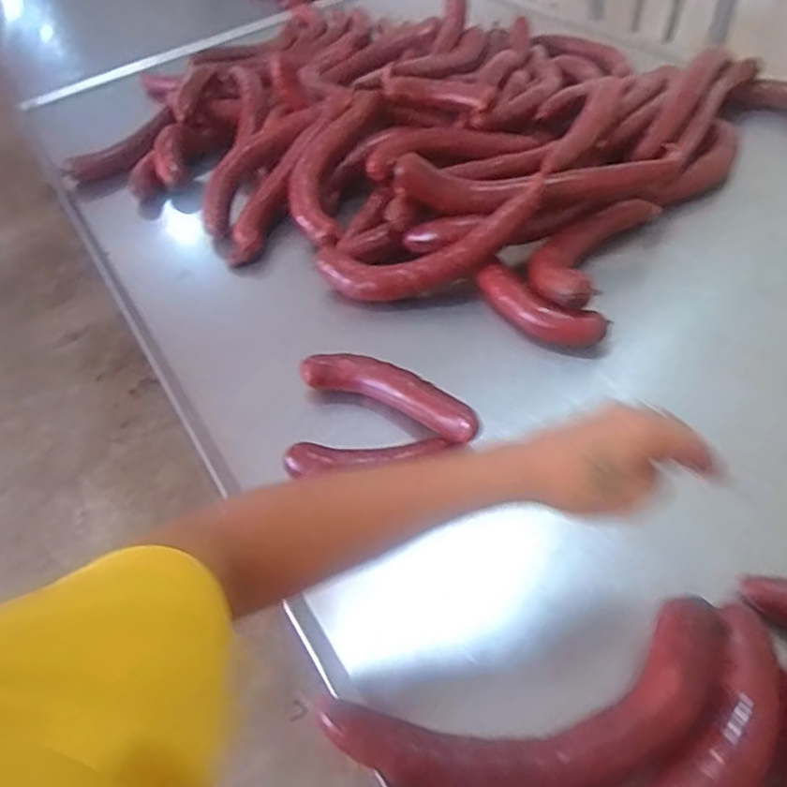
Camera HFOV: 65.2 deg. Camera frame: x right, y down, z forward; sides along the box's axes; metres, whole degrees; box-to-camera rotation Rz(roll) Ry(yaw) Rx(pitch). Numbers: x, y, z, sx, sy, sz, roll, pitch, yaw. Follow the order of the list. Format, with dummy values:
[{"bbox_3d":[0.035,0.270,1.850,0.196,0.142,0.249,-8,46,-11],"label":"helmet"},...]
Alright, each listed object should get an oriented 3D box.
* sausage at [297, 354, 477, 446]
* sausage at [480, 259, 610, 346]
[{"bbox_3d":[-0.009,-0.004,0.623,0.218,0.045,0.059,27,55,28],"label":"sausage"},{"bbox_3d":[0.165,-0.100,0.701,0.162,0.044,0.049,33,58,32],"label":"sausage"}]

